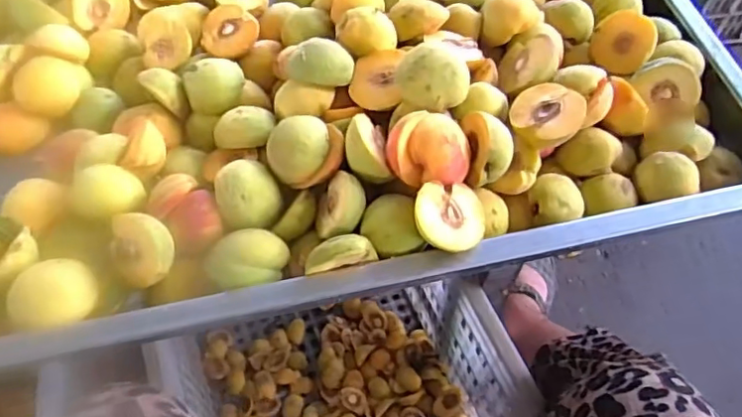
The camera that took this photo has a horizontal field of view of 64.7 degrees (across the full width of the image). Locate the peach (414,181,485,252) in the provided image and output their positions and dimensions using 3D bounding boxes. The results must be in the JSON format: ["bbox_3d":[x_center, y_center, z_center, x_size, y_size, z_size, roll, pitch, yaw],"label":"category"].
[{"bbox_3d":[0.060,0.008,0.465,0.058,0.022,0.058,19,58,-12],"label":"peach"}]

